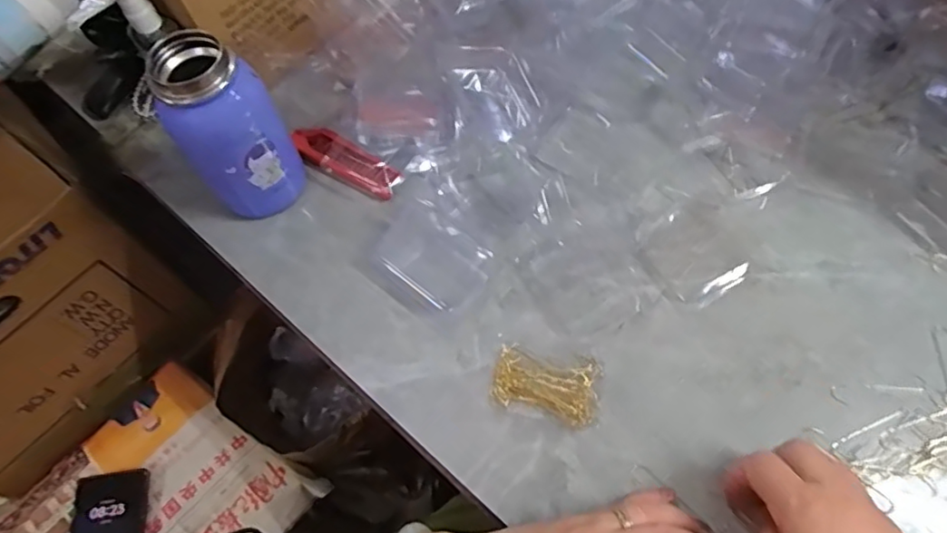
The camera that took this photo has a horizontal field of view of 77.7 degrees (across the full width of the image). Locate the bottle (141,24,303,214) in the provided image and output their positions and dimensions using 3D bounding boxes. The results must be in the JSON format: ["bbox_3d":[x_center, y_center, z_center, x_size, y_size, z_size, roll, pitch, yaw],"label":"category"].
[{"bbox_3d":[-0.180,-0.099,0.441,0.072,0.133,0.067,-1,63,3],"label":"bottle"}]

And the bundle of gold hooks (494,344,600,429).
[{"bbox_3d":[0.049,0.081,0.402,0.069,0.016,0.041,13,65,10],"label":"bundle of gold hooks"}]

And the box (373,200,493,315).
[{"bbox_3d":[-0.033,-0.008,0.449,0.087,0.025,0.064,37,71,19],"label":"box"}]

